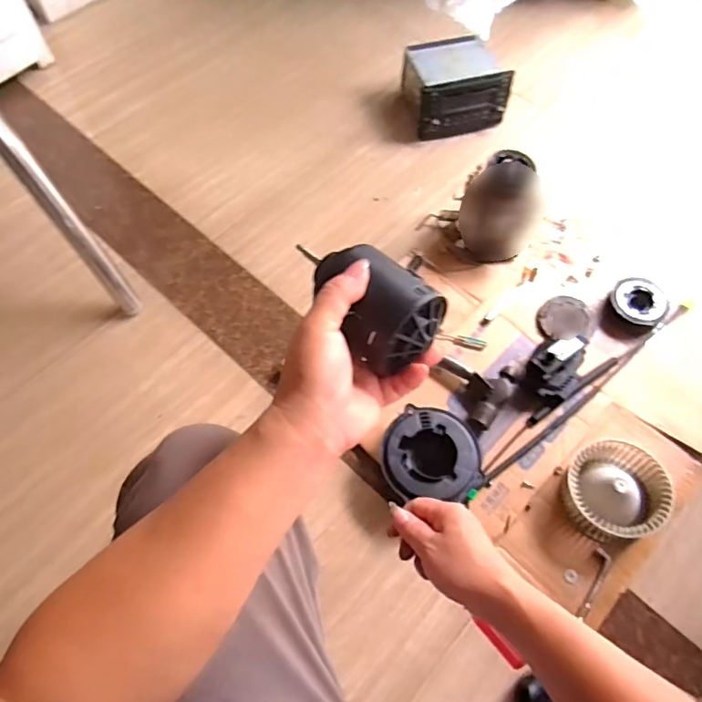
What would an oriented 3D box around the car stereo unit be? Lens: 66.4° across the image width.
[{"bbox_3d":[0.241,-0.600,1.234,0.220,0.132,0.187,-8,62,-6],"label":"car stereo unit"}]

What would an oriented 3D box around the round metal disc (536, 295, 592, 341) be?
[{"bbox_3d":[0.394,-0.063,0.989,0.099,0.010,0.088,-7,62,-5],"label":"round metal disc"}]

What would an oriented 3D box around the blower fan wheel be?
[{"bbox_3d":[0.396,0.214,0.814,0.131,0.086,0.132,5,63,1],"label":"blower fan wheel"}]

